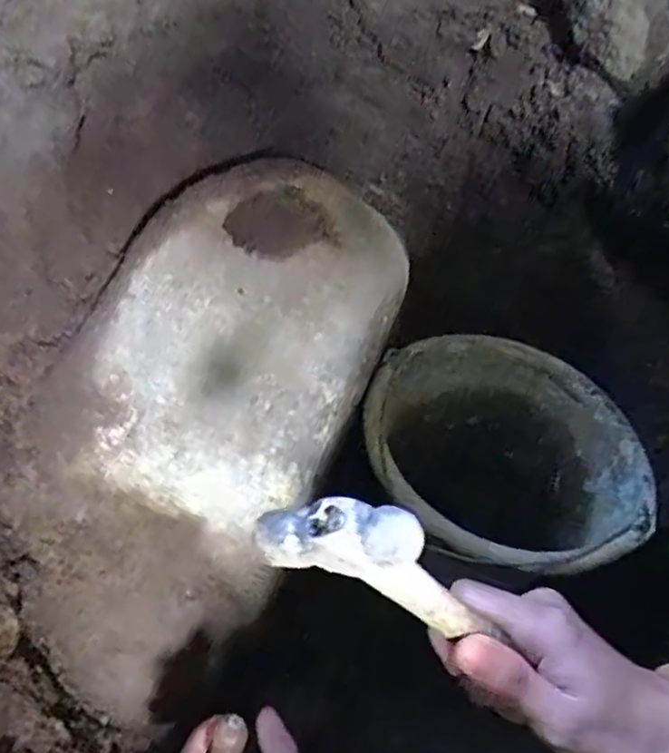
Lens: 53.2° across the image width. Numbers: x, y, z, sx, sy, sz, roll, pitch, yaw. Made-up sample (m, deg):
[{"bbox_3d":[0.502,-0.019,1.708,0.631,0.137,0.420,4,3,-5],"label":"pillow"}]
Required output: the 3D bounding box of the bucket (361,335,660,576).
[{"bbox_3d":[0.146,0.097,0.626,0.247,0.151,0.228,15,46,8],"label":"bucket"}]

